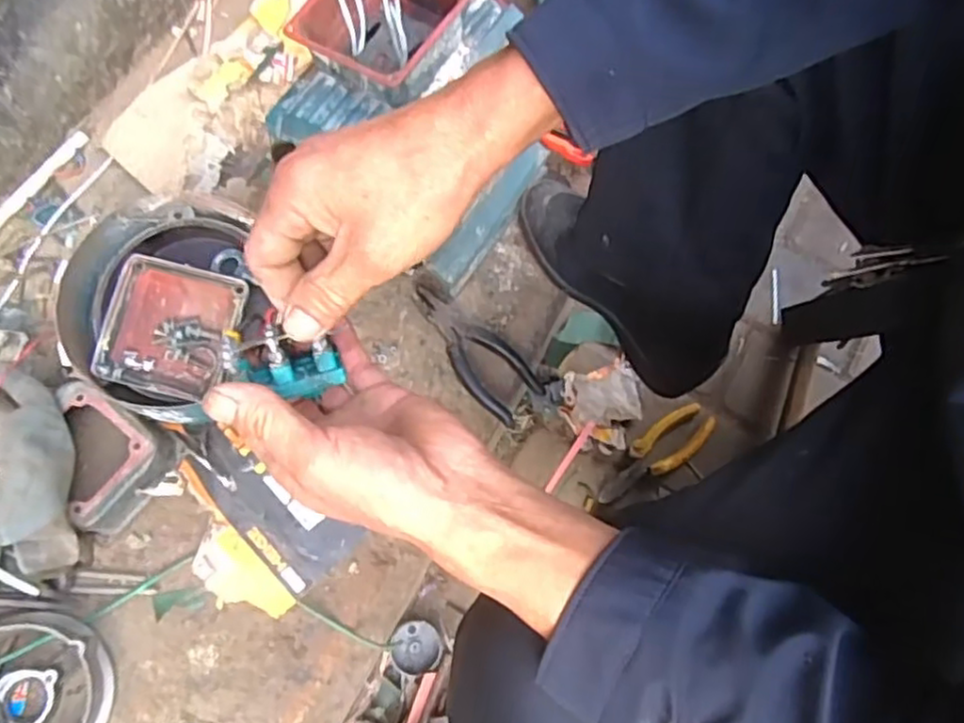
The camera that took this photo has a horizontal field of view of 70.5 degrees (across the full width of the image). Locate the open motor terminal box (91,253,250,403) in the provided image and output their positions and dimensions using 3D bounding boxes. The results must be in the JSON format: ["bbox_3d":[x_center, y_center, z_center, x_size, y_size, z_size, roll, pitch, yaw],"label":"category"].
[{"bbox_3d":[-0.265,-0.029,0.582,0.104,0.022,0.108,14,73,3],"label":"open motor terminal box"}]

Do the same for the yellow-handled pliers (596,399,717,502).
[{"bbox_3d":[0.204,0.110,0.800,0.162,0.014,0.054,-35,77,-11],"label":"yellow-handled pliers"}]

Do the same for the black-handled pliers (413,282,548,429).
[{"bbox_3d":[-0.008,-0.012,0.665,0.057,0.014,0.153,-40,92,-12],"label":"black-handled pliers"}]

